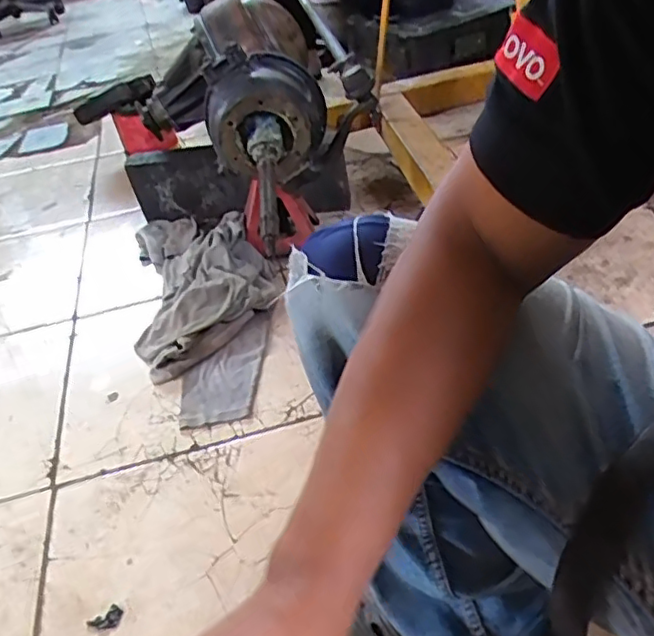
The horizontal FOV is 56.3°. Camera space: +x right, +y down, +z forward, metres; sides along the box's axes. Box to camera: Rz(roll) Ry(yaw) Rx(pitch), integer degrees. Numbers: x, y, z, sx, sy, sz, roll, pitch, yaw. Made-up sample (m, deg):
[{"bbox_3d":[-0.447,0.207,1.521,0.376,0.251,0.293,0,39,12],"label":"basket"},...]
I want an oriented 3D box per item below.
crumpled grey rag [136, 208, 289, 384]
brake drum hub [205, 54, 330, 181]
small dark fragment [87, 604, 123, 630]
[{"bbox_3d":[-0.237,-0.086,1.160,0.252,0.107,0.460,-11,37,-8],"label":"crumpled grey rag"},{"bbox_3d":[-0.085,-0.285,0.870,0.155,0.160,0.062,-4,38,5],"label":"brake drum hub"},{"bbox_3d":[-0.250,0.344,0.695,0.036,0.004,0.027,-33,45,-28],"label":"small dark fragment"}]

